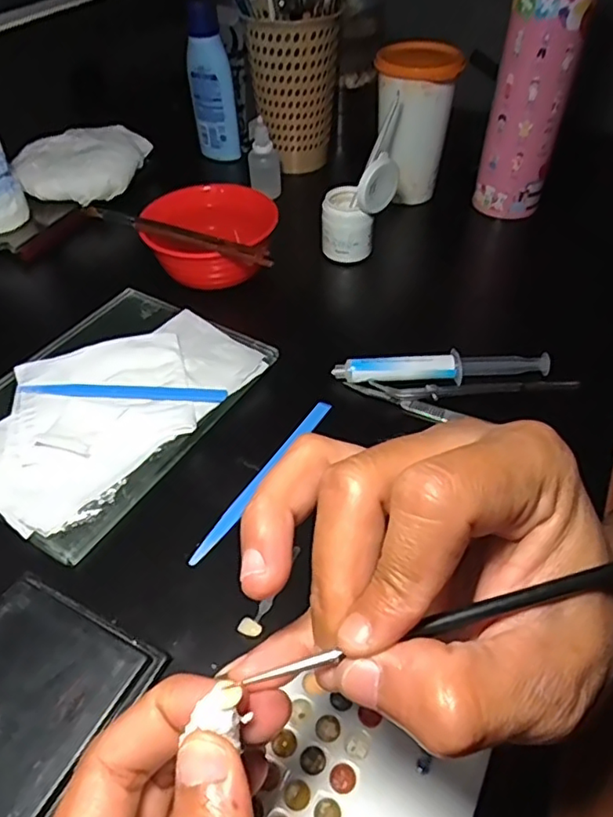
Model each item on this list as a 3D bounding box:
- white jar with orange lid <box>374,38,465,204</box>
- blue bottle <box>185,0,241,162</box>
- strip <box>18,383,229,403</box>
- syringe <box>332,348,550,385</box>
[{"bbox_3d":[0.098,-0.261,0.546,0.071,0.123,0.071,7,47,7],"label":"white jar with orange lid"},{"bbox_3d":[-0.097,-0.329,0.603,0.043,0.138,0.026,-9,47,-9],"label":"blue bottle"},{"bbox_3d":[-0.122,-0.011,0.387,0.136,0.004,0.011,2,47,2],"label":"strip"},{"bbox_3d":[0.094,-0.028,0.405,0.144,0.017,0.016,-2,47,-2],"label":"syringe"}]

